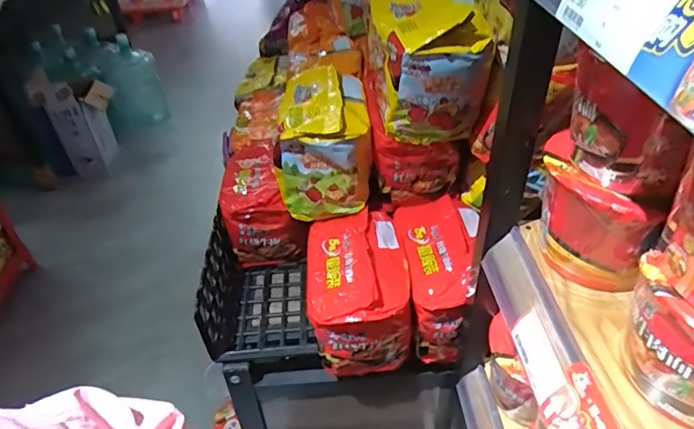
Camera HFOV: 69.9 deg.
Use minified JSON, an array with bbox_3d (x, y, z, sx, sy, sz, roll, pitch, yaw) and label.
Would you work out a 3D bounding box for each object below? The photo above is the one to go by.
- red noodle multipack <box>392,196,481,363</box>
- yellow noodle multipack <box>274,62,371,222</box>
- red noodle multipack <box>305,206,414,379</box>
[{"bbox_3d":[0.128,0.093,0.732,0.112,0.159,0.185,3,40,6],"label":"red noodle multipack"},{"bbox_3d":[-0.031,-0.105,0.746,0.128,0.174,0.156,0,40,3],"label":"yellow noodle multipack"},{"bbox_3d":[0.014,0.108,0.718,0.134,0.160,0.185,-6,40,-4],"label":"red noodle multipack"}]

